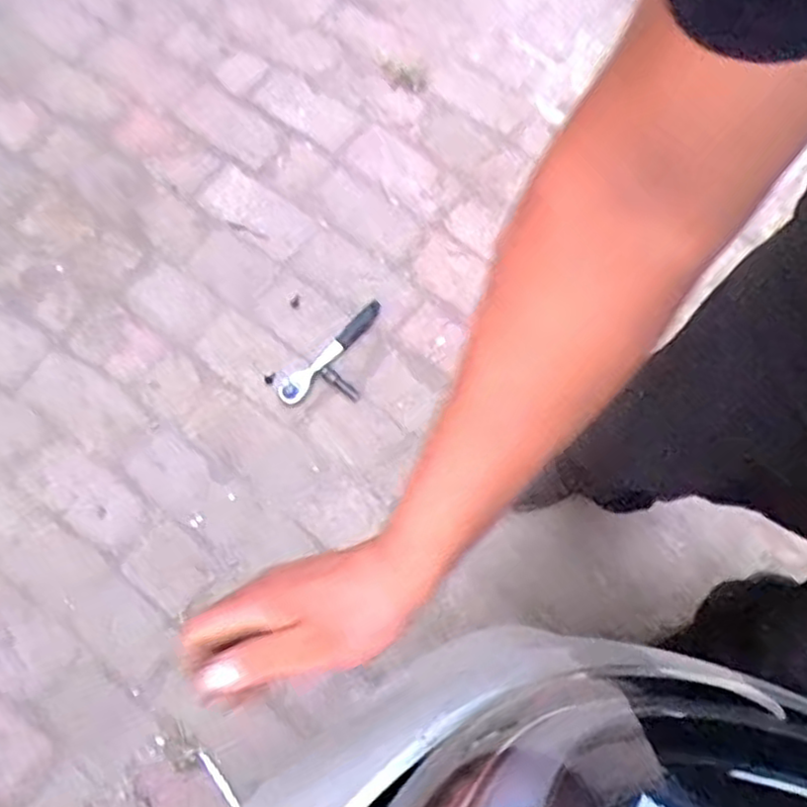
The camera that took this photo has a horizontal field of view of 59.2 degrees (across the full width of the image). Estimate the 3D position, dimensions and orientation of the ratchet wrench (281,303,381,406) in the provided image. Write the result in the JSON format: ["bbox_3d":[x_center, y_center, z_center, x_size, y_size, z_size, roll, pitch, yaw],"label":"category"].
[{"bbox_3d":[-0.128,-0.093,1.237,0.045,0.028,0.244,40,74,12],"label":"ratchet wrench"}]

